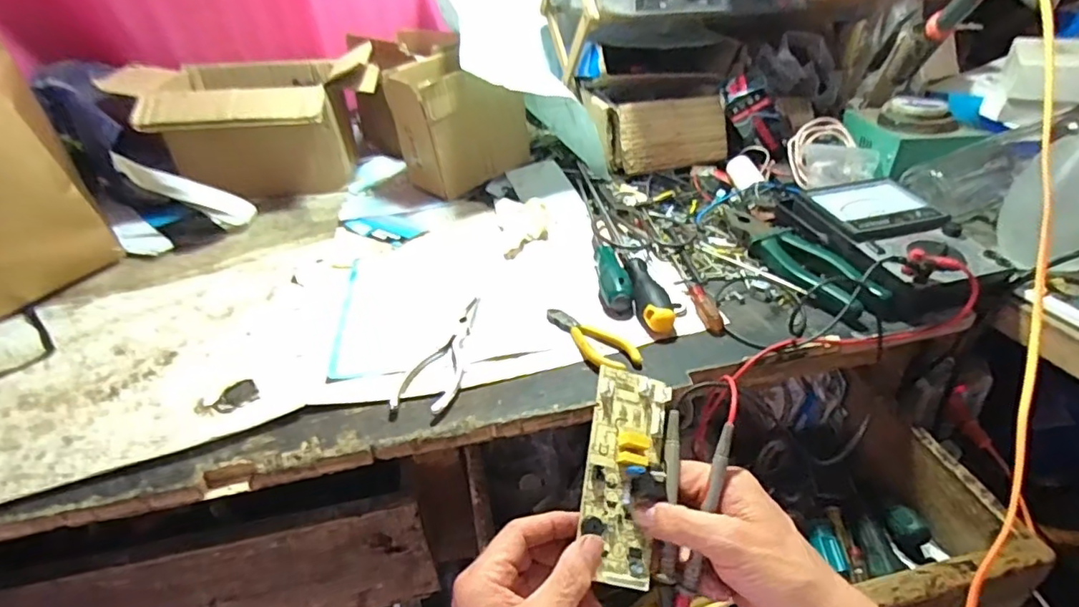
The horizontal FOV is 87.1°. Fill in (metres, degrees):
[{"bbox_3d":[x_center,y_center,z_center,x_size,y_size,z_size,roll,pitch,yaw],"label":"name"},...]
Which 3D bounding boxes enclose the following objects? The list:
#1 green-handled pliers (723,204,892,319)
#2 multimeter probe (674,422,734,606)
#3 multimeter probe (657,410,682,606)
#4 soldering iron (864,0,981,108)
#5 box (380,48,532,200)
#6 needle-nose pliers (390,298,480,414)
[{"bbox_3d":[0.250,-0.052,0.572,0.059,0.026,0.210,-10,35,-11],"label":"green-handled pliers"},{"bbox_3d":[0.104,0.151,0.369,0.011,0.007,0.149,16,82,25],"label":"multimeter probe"},{"bbox_3d":[0.088,0.147,0.381,0.012,0.012,0.150,4,70,9],"label":"multimeter probe"},{"bbox_3d":[0.410,-0.280,0.597,0.026,0.030,0.289,4,-5,9],"label":"soldering iron"},{"bbox_3d":[-0.100,-0.229,0.721,0.155,0.141,0.085,-26,41,-30],"label":"box"},{"bbox_3d":[-0.080,0.039,0.489,0.047,0.007,0.147,5,35,11],"label":"needle-nose pliers"}]

